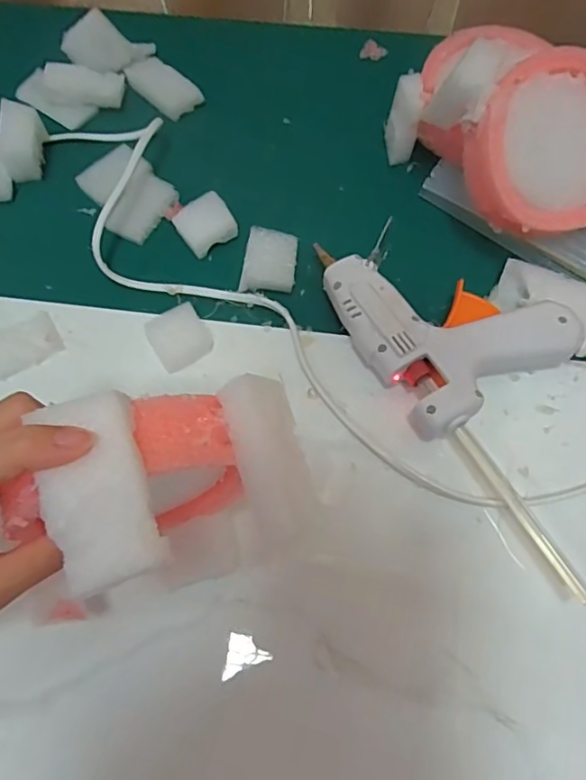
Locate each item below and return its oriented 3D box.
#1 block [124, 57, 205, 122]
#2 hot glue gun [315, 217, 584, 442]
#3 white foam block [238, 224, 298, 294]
[{"bbox_3d":[-0.094,-0.222,0.411,0.049,0.013,0.034,40,73,15],"label":"block"},{"bbox_3d":[0.085,-0.046,0.325,0.108,0.028,0.124,-30,71,-12],"label":"hot glue gun"},{"bbox_3d":[-0.014,-0.079,0.349,0.031,0.017,0.037,9,68,3],"label":"white foam block"}]

